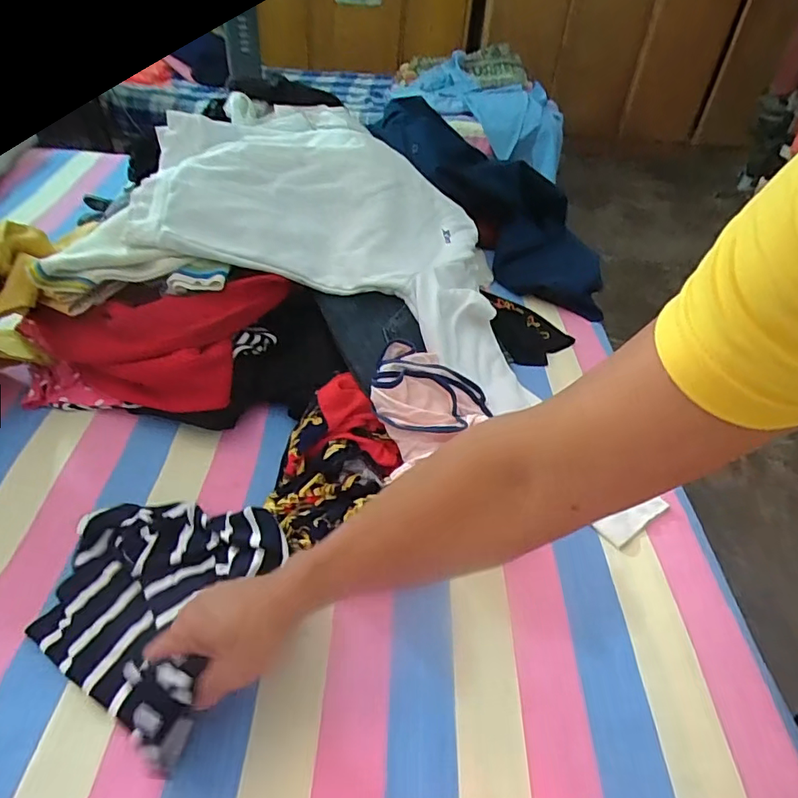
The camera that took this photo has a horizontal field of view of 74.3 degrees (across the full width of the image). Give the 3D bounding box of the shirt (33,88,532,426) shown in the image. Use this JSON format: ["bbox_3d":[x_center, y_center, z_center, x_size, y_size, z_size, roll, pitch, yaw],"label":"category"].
[{"bbox_3d":[-0.108,-0.255,0.793,0.554,0.231,0.498,7,41,4],"label":"shirt"}]

